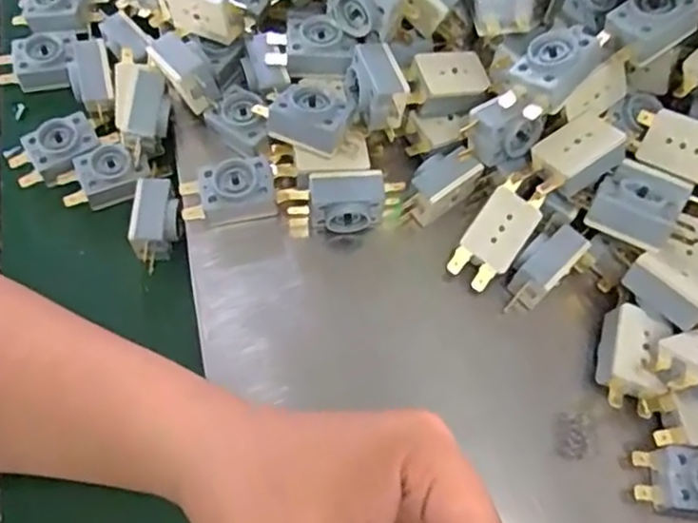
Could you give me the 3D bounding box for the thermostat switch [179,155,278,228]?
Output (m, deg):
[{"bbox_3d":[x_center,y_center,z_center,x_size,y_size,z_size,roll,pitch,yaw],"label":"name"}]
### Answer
[{"bbox_3d":[-0.063,-0.036,0.335,0.046,0.022,0.026,-12,66,-7],"label":"thermostat switch"}]

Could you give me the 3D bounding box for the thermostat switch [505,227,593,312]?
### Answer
[{"bbox_3d":[0.098,0.002,0.325,0.050,0.024,0.023,-33,71,-15],"label":"thermostat switch"}]

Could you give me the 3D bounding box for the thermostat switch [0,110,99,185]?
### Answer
[{"bbox_3d":[-0.164,-0.061,0.363,0.049,0.018,0.030,-28,69,-13],"label":"thermostat switch"}]

